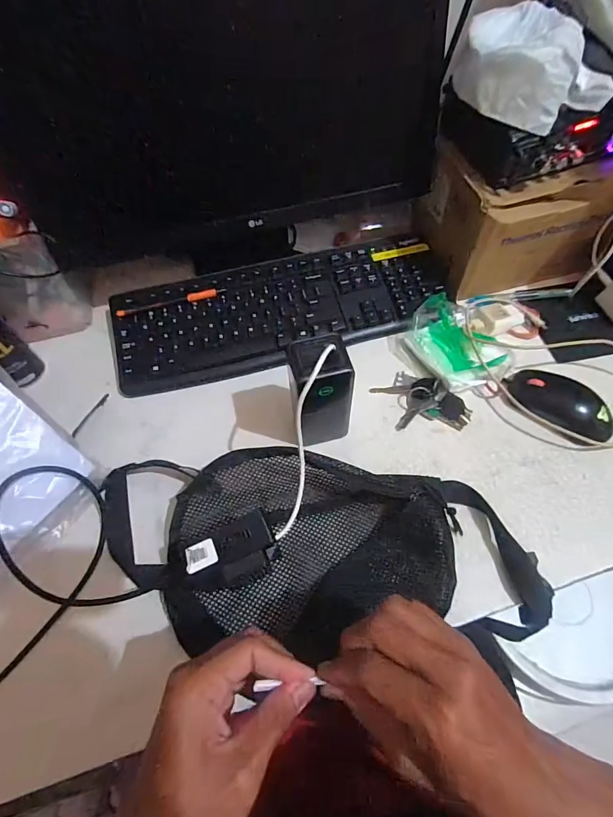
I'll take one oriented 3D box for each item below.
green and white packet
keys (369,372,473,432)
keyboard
[{"bbox_3d":[0.178,-0.076,0.490,0.094,0.029,0.128,-36,65,-17],"label":"green and white packet"},{"bbox_3d":[0.132,-0.006,0.465,0.073,0.018,0.103,-39,66,-19],"label":"keys"},{"bbox_3d":[-0.030,-0.138,0.531,0.433,0.028,0.143,-16,65,-7],"label":"keyboard"}]

